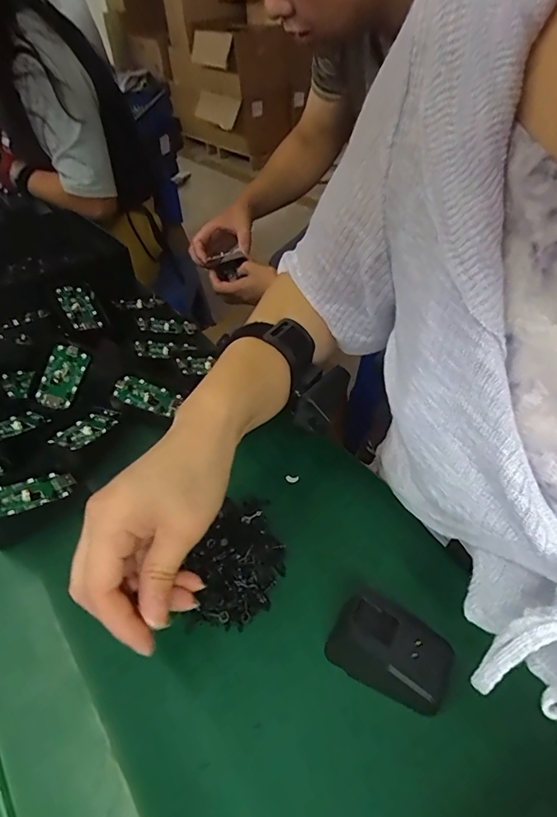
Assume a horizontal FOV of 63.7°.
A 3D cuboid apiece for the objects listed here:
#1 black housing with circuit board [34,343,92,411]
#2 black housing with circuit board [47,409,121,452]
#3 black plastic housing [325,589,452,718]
[{"bbox_3d":[-0.203,-0.029,0.421,0.034,0.007,0.065,22,62,-19],"label":"black housing with circuit board"},{"bbox_3d":[-0.167,0.018,0.391,0.034,0.007,0.065,12,29,17],"label":"black housing with circuit board"},{"bbox_3d":[0.064,0.138,0.259,0.066,0.030,0.043,24,50,27],"label":"black plastic housing"}]

